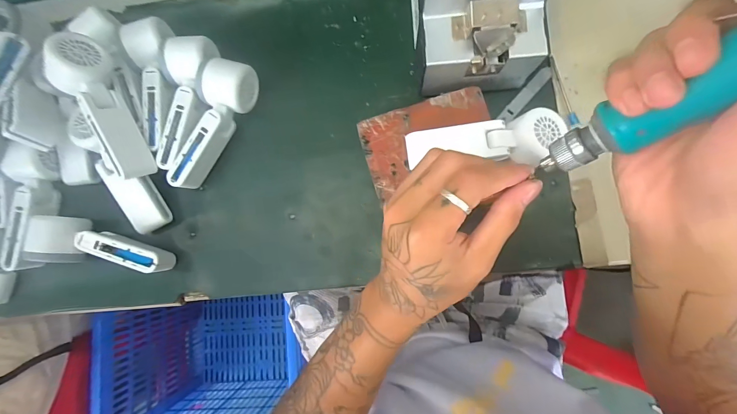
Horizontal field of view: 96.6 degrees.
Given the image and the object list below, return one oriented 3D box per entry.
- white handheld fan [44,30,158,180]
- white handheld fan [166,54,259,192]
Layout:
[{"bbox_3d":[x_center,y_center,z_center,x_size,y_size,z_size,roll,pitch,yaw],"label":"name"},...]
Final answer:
[{"bbox_3d":[-0.302,-0.110,0.376,0.038,0.055,0.164,-16,102,45],"label":"white handheld fan"},{"bbox_3d":[-0.186,-0.097,0.400,0.051,0.048,0.159,18,87,6],"label":"white handheld fan"}]

